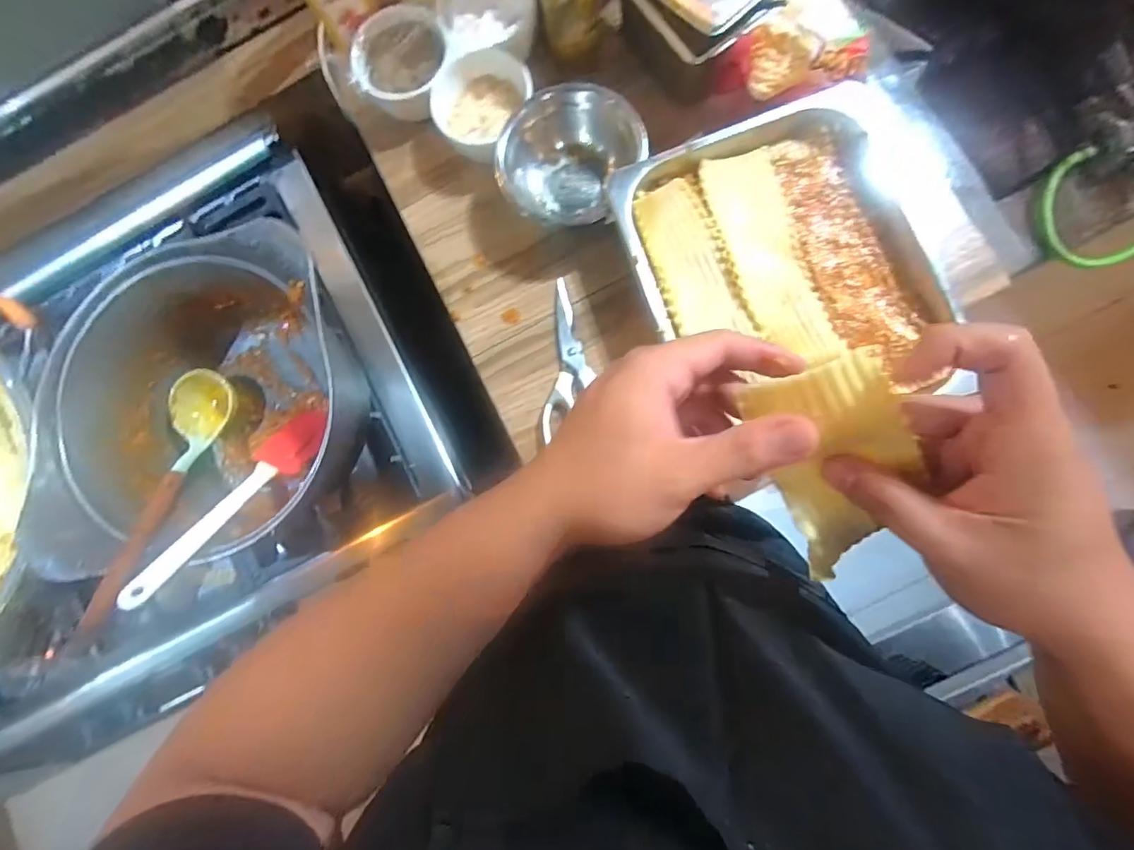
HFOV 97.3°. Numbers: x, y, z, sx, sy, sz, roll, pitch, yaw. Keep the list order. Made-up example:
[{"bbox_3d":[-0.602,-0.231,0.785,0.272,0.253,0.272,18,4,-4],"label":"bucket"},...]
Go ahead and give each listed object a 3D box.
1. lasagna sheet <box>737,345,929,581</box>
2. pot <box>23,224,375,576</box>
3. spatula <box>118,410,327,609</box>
[{"bbox_3d":[0.144,0.020,0.262,0.067,0.019,0.111,-23,103,26],"label":"lasagna sheet"},{"bbox_3d":[-0.361,-0.015,0.523,0.289,0.141,0.320,0,84,6],"label":"pot"},{"bbox_3d":[-0.330,0.073,0.504,0.065,0.022,0.240,19,48,7],"label":"spatula"}]

